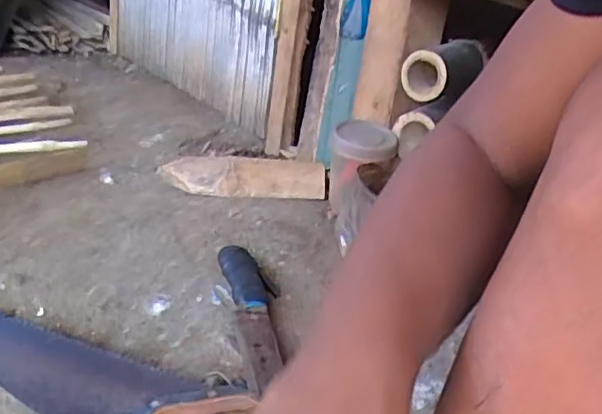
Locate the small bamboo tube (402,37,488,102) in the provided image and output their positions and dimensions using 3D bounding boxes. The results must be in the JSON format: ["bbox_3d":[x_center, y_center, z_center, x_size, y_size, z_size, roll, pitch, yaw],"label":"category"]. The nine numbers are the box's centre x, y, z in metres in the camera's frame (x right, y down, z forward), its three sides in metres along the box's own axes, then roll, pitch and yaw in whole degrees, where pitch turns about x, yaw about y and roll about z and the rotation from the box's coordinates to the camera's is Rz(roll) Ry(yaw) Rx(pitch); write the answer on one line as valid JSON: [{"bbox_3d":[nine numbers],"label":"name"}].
[{"bbox_3d":[0.243,-0.232,1.014,0.078,0.074,0.207,21,30,23],"label":"small bamboo tube"}]

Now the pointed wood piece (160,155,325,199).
[{"bbox_3d":[-0.100,-0.051,1.067,0.278,0.055,0.073,0,29,-11],"label":"pointed wood piece"}]

